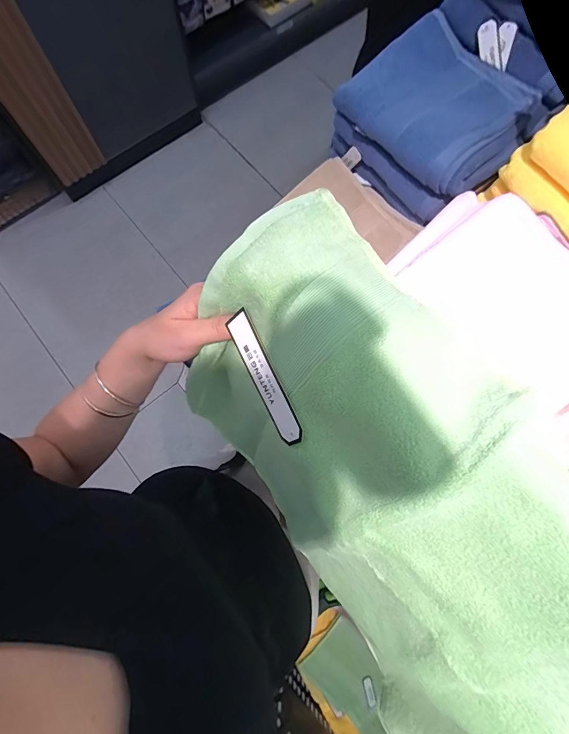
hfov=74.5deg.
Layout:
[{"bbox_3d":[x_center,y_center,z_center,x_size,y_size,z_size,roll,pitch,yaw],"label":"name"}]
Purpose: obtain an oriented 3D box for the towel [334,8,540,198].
[{"bbox_3d":[0.198,-0.327,0.466,0.193,0.047,0.200,-42,79,-11],"label":"towel"}]

